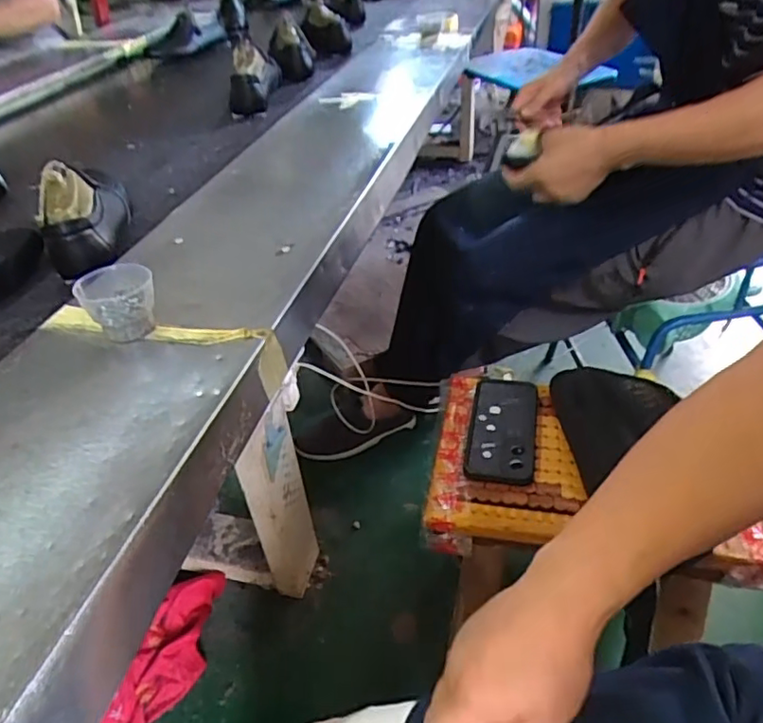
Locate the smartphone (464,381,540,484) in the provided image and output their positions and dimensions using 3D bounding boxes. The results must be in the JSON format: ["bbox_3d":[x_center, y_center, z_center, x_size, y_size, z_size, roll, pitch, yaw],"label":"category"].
[{"bbox_3d":[0.153,0.080,0.749,0.079,0.015,0.180,6,41,12],"label":"smartphone"}]

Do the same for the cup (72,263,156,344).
[{"bbox_3d":[-0.233,-0.051,0.533,0.064,0.053,0.052,-22,44,-20],"label":"cup"}]

